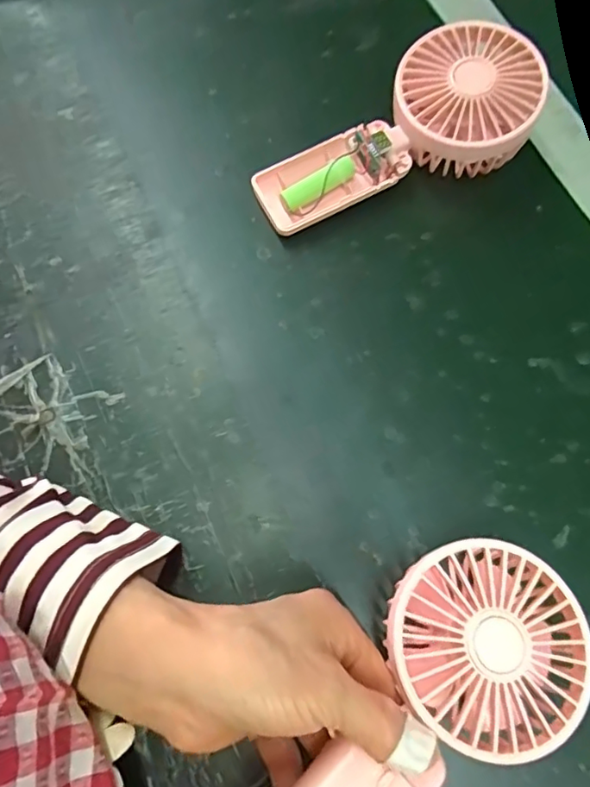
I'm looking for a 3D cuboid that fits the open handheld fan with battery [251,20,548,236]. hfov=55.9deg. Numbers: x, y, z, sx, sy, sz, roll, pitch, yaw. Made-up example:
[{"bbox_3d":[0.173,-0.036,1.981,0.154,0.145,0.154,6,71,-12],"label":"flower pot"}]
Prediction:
[{"bbox_3d":[0.064,-0.159,0.351,0.185,0.041,0.085,-28,75,5],"label":"open handheld fan with battery"}]

